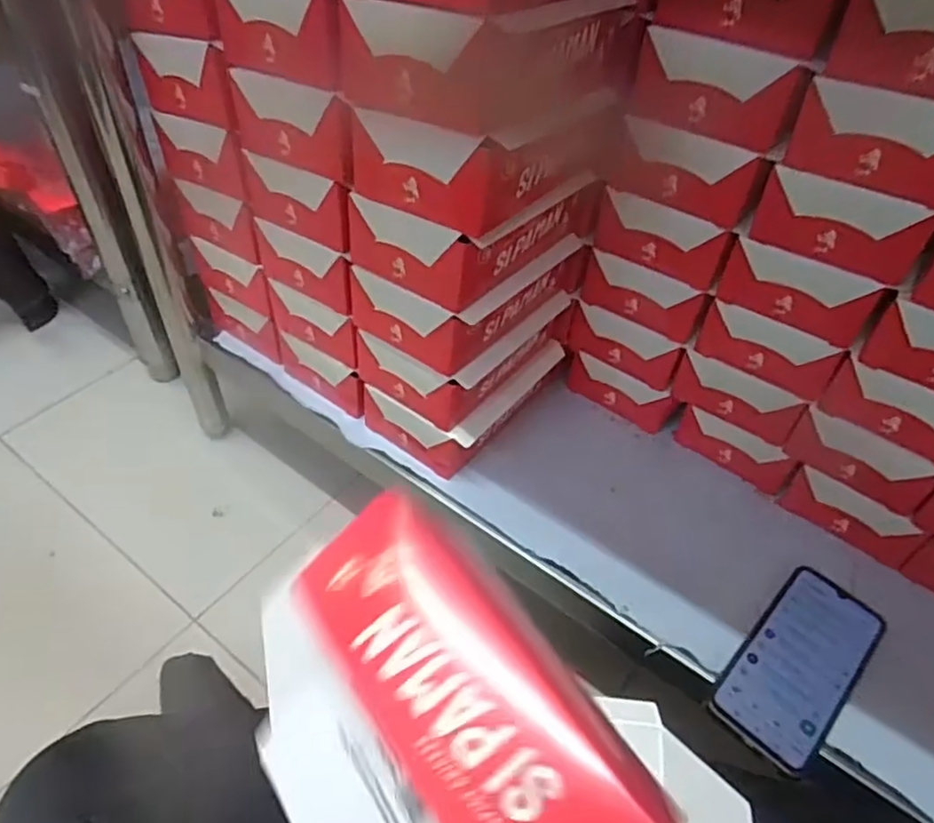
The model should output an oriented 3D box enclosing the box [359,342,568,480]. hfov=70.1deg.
[{"bbox_3d":[-0.003,-0.023,0.673,0.123,0.075,0.173,31,52,22],"label":"box"}]

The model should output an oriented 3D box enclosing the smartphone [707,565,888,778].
[{"bbox_3d":[0.262,0.197,0.523,0.079,0.011,0.166,36,62,25],"label":"smartphone"}]

